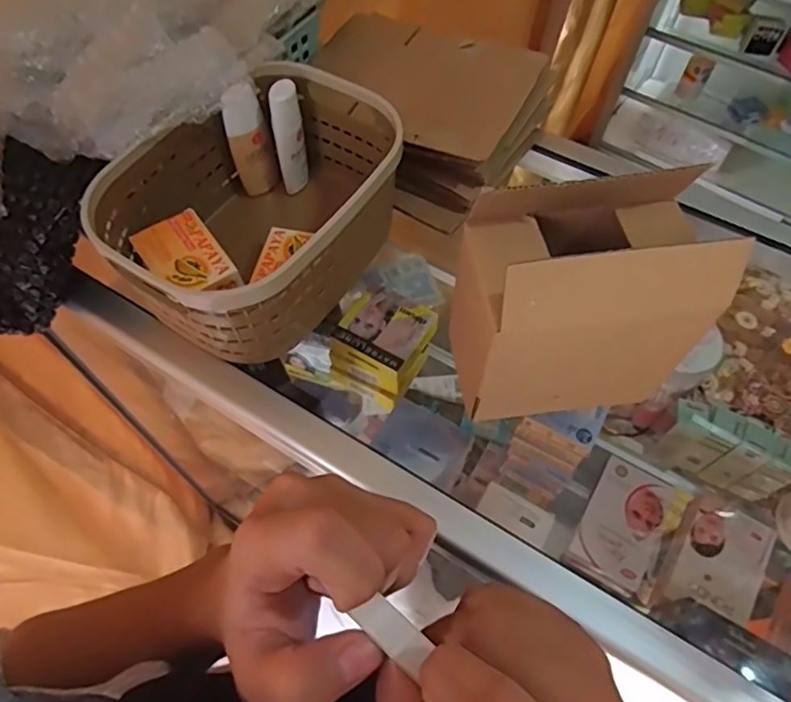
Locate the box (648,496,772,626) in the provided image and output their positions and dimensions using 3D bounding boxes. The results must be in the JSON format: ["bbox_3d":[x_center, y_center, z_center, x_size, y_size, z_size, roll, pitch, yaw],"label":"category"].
[{"bbox_3d":[0.308,0.208,0.550,0.076,0.028,0.122,31,63,17],"label":"box"}]

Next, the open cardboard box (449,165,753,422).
[{"bbox_3d":[0.111,-0.032,0.353,0.128,0.145,0.080,-4,59,-4],"label":"open cardboard box"}]

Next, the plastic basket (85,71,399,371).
[{"bbox_3d":[-0.095,-0.111,0.446,0.161,0.109,0.236,32,63,17],"label":"plastic basket"}]

